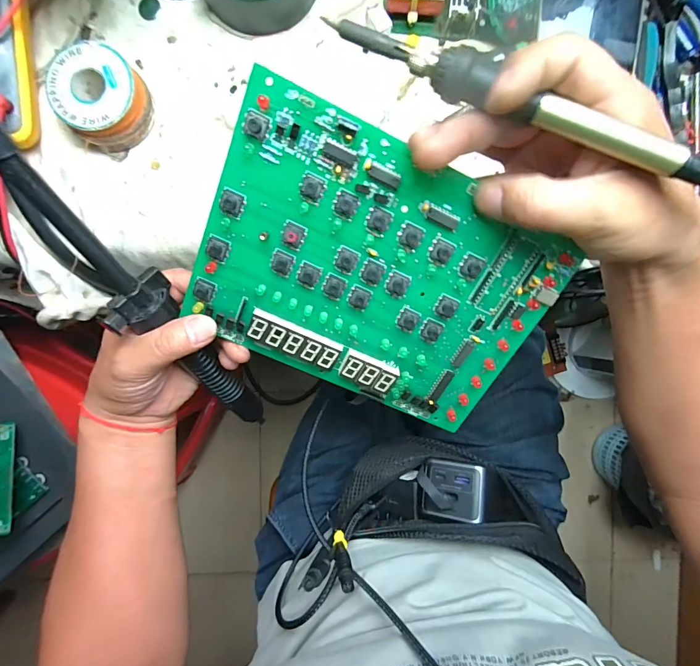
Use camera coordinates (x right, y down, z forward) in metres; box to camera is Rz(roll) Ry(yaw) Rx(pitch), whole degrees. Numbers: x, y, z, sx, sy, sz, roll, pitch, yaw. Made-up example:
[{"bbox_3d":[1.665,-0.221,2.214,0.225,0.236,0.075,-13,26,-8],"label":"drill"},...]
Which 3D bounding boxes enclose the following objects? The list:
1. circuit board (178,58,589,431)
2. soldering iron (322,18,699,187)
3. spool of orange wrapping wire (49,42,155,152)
[{"bbox_3d":[0.016,-0.032,0.236,0.213,0.009,0.155,25,113,-9],"label":"circuit board"},{"bbox_3d":[0.084,-0.104,0.169,0.212,0.014,0.021,29,91,7],"label":"soldering iron"},{"bbox_3d":[-0.203,-0.191,0.303,0.069,0.028,0.068,0,92,-3],"label":"spool of orange wrapping wire"}]

